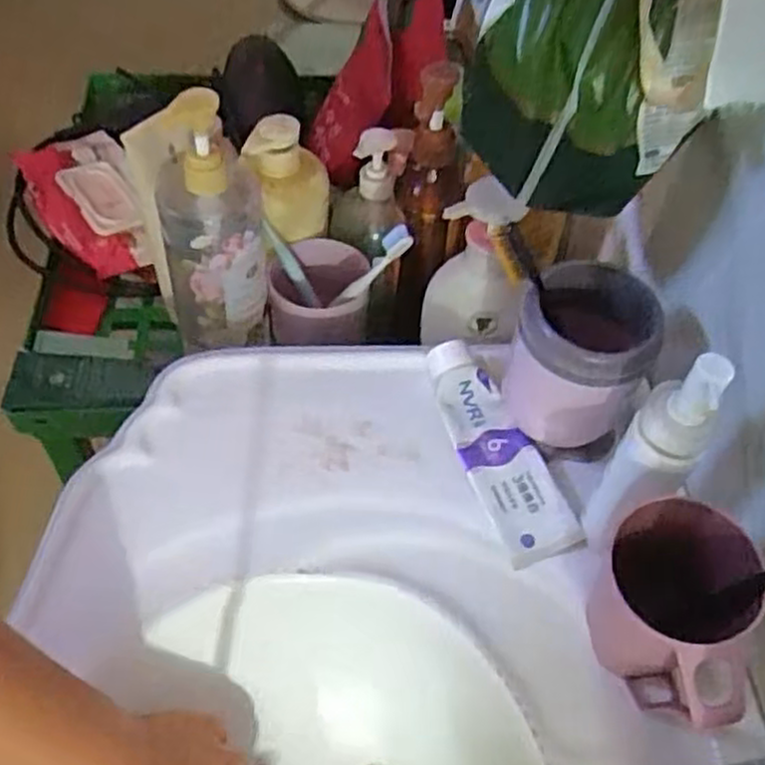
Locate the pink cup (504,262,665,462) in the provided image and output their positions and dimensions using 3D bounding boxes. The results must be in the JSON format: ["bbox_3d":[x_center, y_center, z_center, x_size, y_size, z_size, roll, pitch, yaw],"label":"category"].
[{"bbox_3d":[0.123,-0.008,0.511,0.076,0.125,0.073,1,54,-2],"label":"pink cup"}]

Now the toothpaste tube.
[{"bbox_3d":[0.081,0.043,0.540,0.051,0.030,0.165,-17,57,-15],"label":"toothpaste tube"}]

